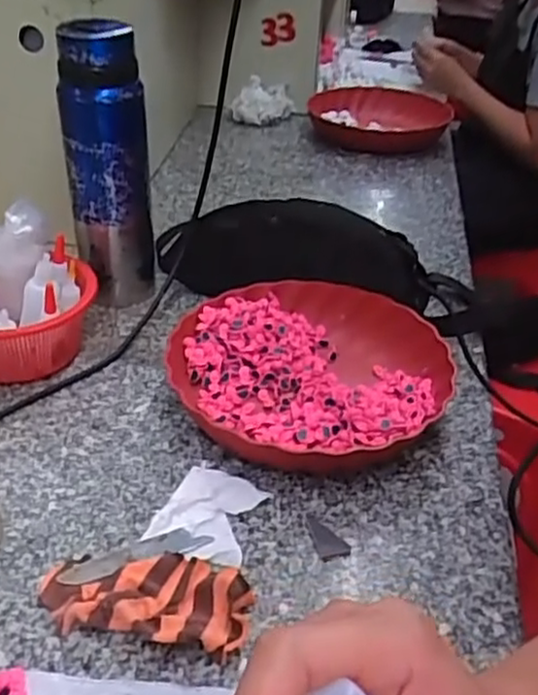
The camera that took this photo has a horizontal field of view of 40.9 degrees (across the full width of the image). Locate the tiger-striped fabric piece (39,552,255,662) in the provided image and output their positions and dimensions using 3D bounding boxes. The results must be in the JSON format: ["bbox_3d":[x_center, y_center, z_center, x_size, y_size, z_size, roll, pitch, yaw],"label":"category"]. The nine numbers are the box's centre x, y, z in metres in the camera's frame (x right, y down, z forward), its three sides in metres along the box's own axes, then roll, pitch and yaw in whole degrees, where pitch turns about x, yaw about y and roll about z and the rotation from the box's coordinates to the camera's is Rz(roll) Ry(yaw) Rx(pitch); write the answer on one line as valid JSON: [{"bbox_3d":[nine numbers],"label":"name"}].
[{"bbox_3d":[-0.080,0.156,0.467,0.137,0.024,0.067,7,35,6],"label":"tiger-striped fabric piece"}]

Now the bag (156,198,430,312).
[{"bbox_3d":[0.022,-0.094,0.770,0.287,0.097,0.094,7,35,7],"label":"bag"}]

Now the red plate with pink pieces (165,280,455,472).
[{"bbox_3d":[0.036,0.023,0.641,0.224,0.050,0.232,2,35,-1],"label":"red plate with pink pieces"}]

